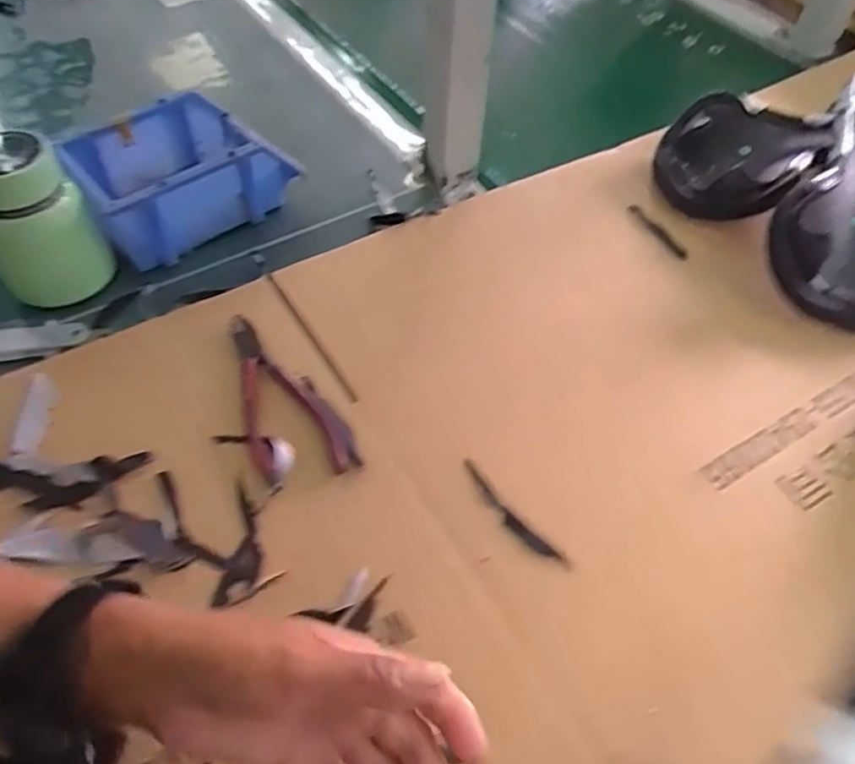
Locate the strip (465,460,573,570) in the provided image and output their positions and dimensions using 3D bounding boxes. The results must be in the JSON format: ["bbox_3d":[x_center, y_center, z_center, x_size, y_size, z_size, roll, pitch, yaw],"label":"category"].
[{"bbox_3d":[0.054,0.085,0.438,0.014,0.004,0.093,-35,61,-24],"label":"strip"}]

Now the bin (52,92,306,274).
[{"bbox_3d":[-0.218,-0.188,0.608,0.177,0.073,0.127,-29,60,-22],"label":"bin"}]

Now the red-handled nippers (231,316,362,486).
[{"bbox_3d":[-0.100,0.005,0.486,0.065,0.010,0.147,-16,55,-13],"label":"red-handled nippers"}]

